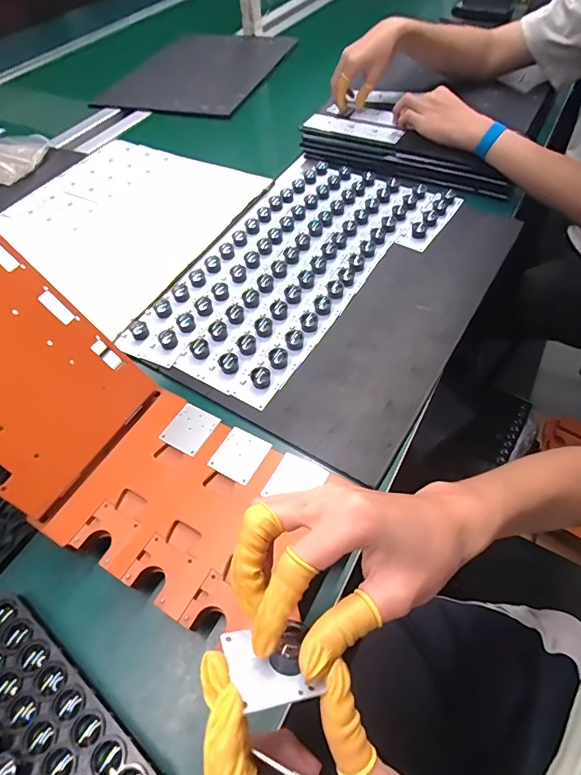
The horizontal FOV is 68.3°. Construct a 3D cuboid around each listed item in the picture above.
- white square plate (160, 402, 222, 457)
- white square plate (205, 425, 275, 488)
[{"bbox_3d":[-0.099,0.041,0.426,0.044,0.004,0.049,23,58,20],"label":"white square plate"},{"bbox_3d":[-0.048,0.063,0.405,0.044,0.004,0.047,23,60,20],"label":"white square plate"}]

